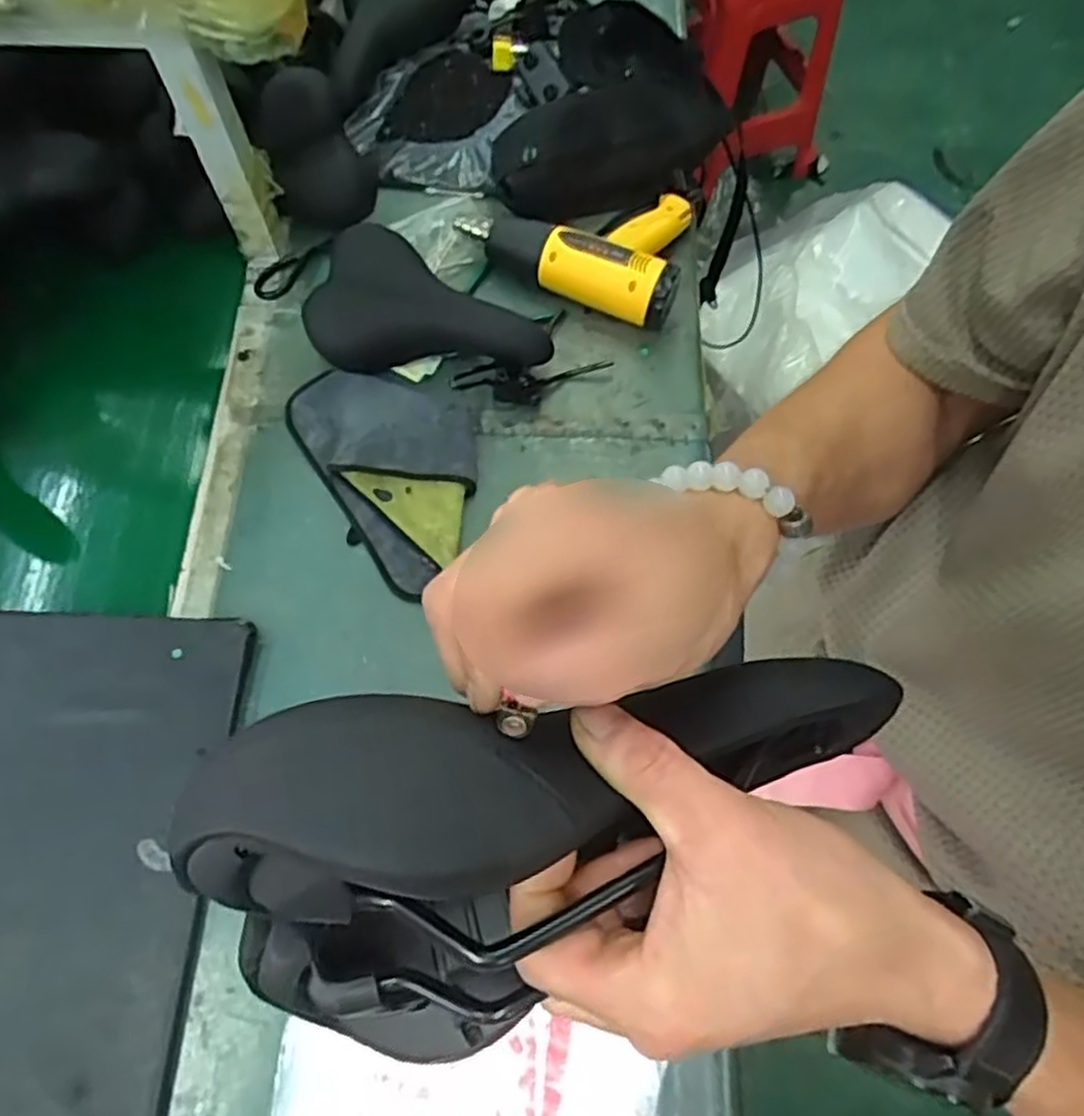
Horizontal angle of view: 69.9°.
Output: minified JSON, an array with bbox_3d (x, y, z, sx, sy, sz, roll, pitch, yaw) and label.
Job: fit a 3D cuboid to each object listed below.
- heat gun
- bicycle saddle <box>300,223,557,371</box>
[{"bbox_3d":[0.051,-0.398,0.917,0.268,0.069,0.187,23,70,8],"label":"heat gun"},{"bbox_3d":[-0.123,-0.288,0.861,0.263,0.090,0.136,-1,68,-1],"label":"bicycle saddle"}]

